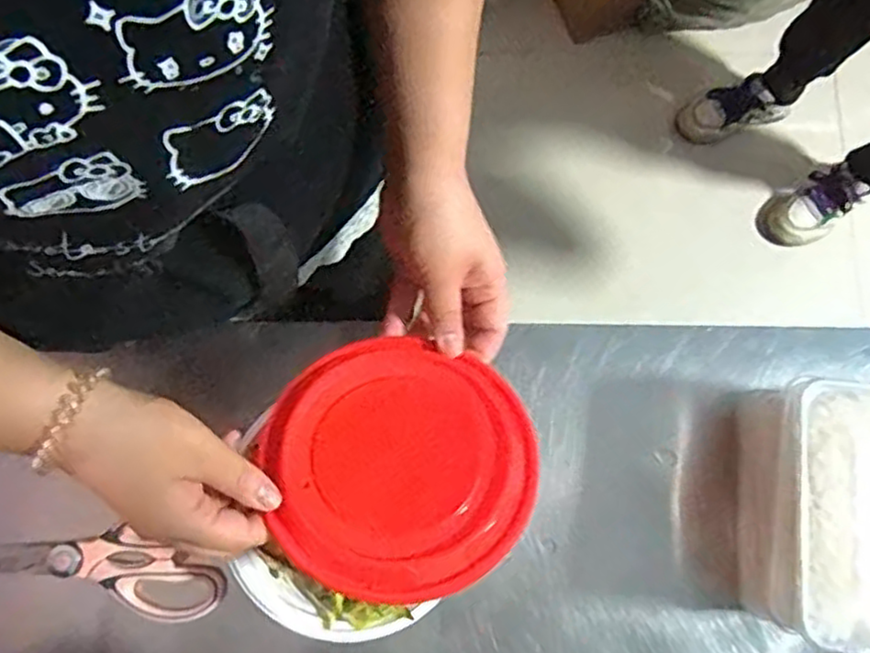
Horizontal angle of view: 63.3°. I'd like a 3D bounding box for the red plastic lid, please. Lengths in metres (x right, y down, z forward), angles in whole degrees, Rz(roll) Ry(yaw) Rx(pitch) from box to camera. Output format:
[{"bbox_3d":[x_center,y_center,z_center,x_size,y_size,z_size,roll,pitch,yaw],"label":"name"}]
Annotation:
[{"bbox_3d":[-0.019,0.079,0.423,0.155,0.011,0.158,1,58,-2],"label":"red plastic lid"}]

